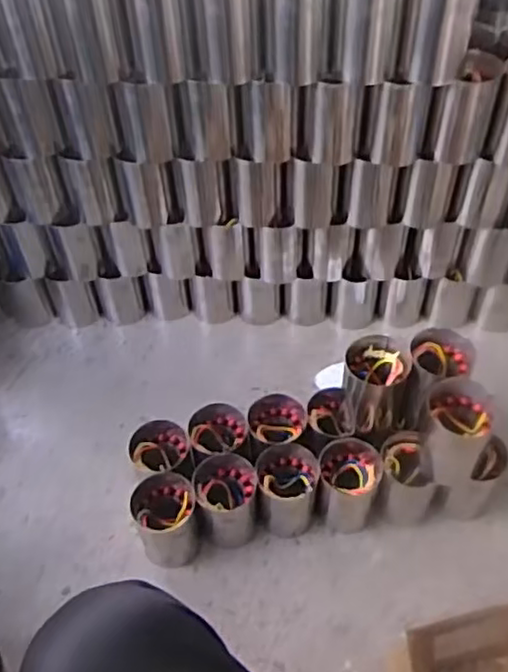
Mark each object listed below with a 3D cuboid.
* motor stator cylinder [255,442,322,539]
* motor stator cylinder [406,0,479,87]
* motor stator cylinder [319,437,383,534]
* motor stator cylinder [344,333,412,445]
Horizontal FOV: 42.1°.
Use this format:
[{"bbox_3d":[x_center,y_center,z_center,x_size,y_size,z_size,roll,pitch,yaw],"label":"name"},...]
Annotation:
[{"bbox_3d":[0.051,0.239,1.003,0.093,0.111,0.103,3,50,5],"label":"motor stator cylinder"},{"bbox_3d":[0.242,-0.409,0.859,0.082,0.131,0.075,10,51,12],"label":"motor stator cylinder"},{"bbox_3d":[0.141,0.229,1.007,0.094,0.111,0.107,16,52,16],"label":"motor stator cylinder"},{"bbox_3d":[0.180,0.078,0.972,0.098,0.123,0.099,3,50,5],"label":"motor stator cylinder"}]

